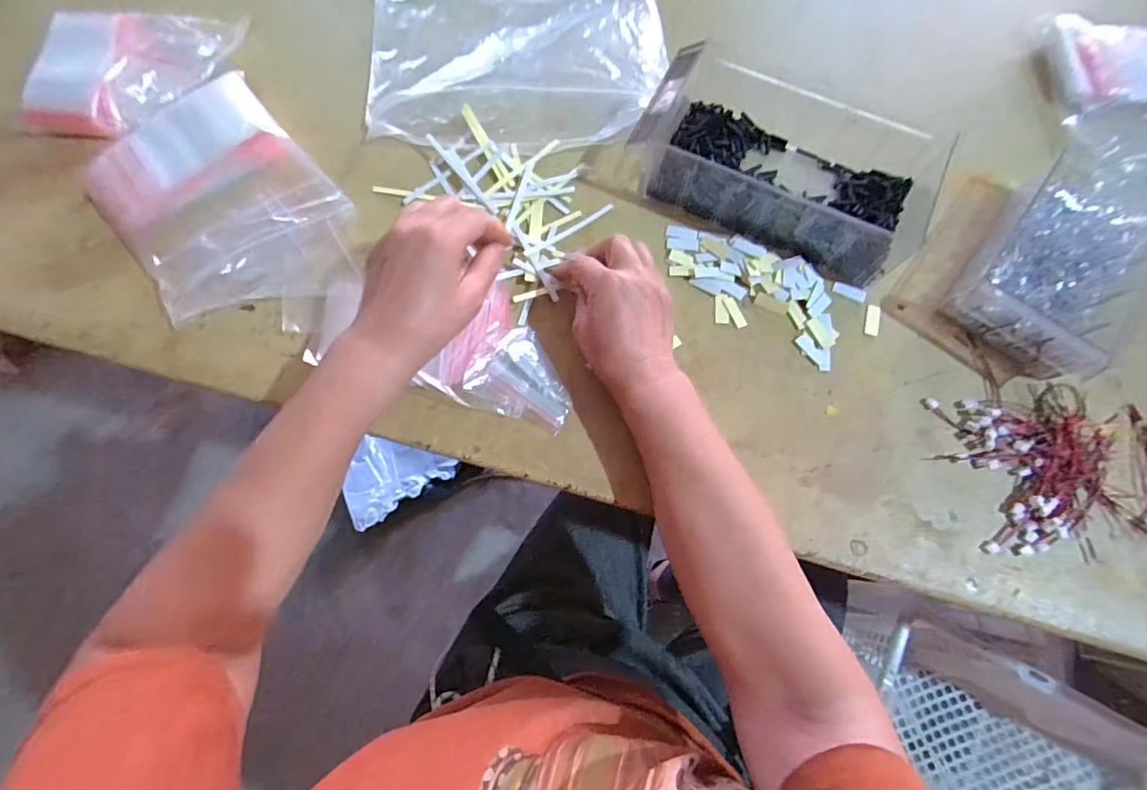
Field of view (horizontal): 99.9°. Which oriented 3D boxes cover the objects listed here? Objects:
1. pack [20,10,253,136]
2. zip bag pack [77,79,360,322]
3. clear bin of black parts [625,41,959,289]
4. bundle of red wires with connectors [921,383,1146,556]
[{"bbox_3d":[-0.407,-0.303,0.450,0.161,0.035,0.135,0,73,-1],"label":"pack"},{"bbox_3d":[-0.293,-0.159,0.407,0.159,0.032,0.210,-37,77,-11],"label":"zip bag pack"},{"bbox_3d":[0.190,-0.211,0.424,0.255,0.054,0.175,33,75,8],"label":"clear bin of black parts"},{"bbox_3d":[0.383,0.054,0.371,0.178,0.016,0.121,-2,73,-2],"label":"bundle of red wires with connectors"}]

